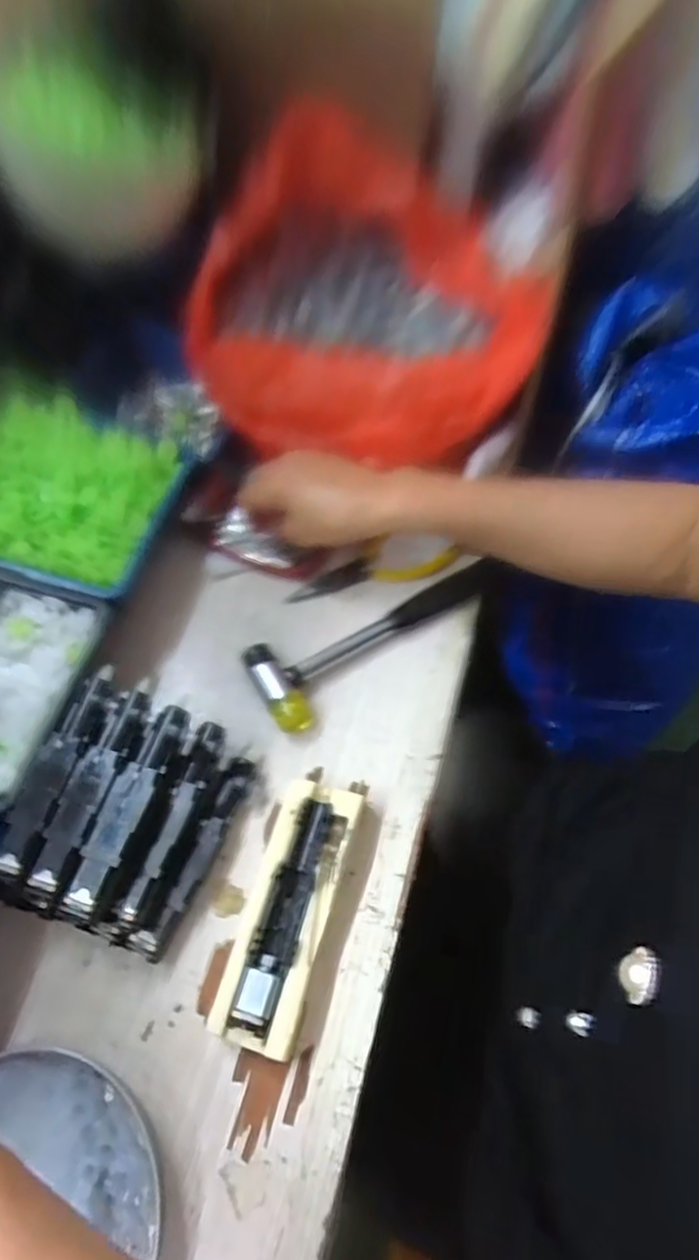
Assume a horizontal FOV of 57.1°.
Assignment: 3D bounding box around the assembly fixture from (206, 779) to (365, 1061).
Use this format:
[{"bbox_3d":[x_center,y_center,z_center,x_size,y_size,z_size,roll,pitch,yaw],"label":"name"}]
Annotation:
[{"bbox_3d":[-0.033,0.156,0.363,0.046,0.028,0.137,13,62,10],"label":"assembly fixture"}]

